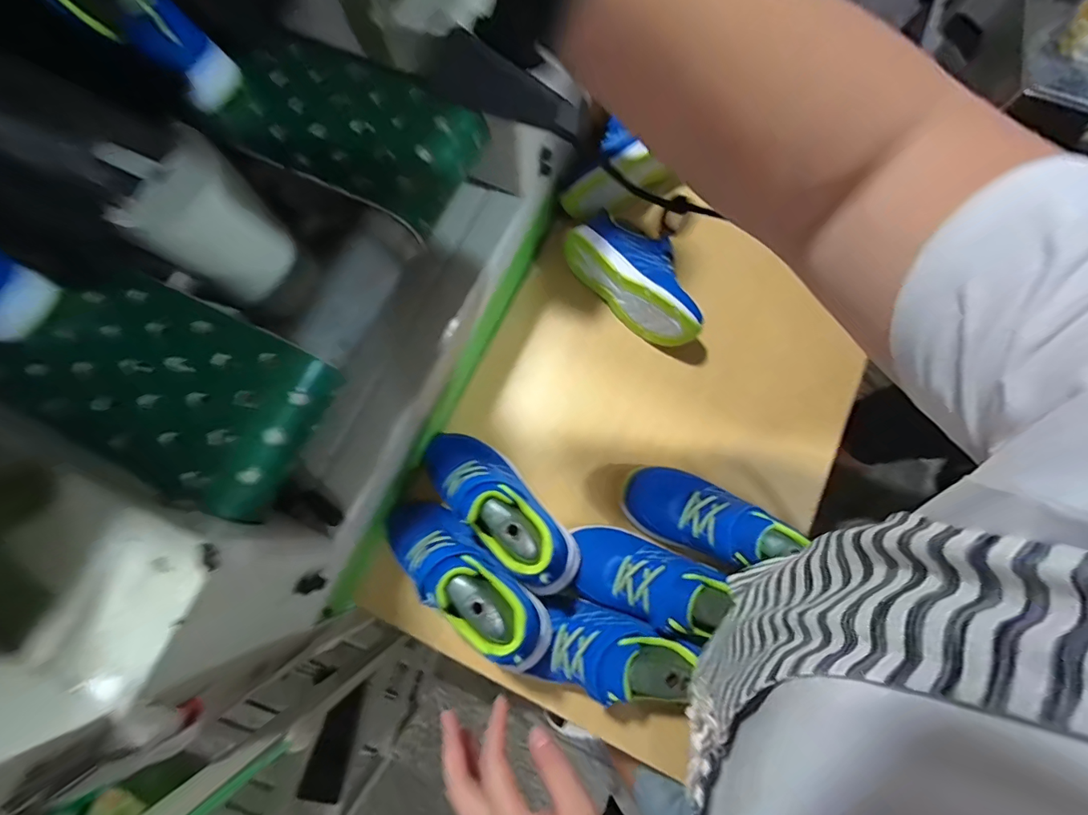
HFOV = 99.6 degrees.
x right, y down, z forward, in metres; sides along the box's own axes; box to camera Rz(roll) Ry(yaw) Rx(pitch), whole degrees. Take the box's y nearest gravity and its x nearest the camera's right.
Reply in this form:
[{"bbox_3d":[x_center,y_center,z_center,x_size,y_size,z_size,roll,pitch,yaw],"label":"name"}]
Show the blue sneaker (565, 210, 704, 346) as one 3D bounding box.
[{"bbox_3d":[0.129,-0.179,0.611,0.097,0.087,0.214,-40,80,-8],"label":"blue sneaker"}]

